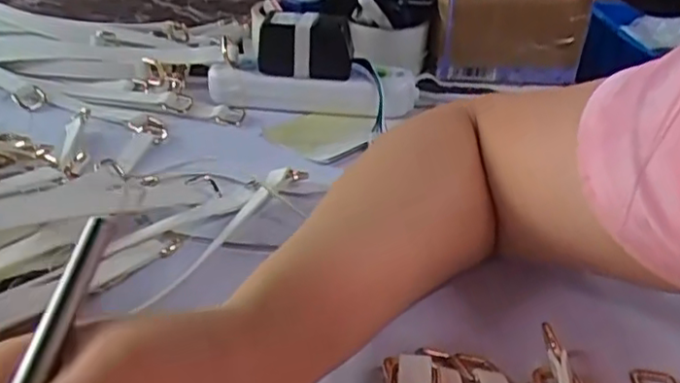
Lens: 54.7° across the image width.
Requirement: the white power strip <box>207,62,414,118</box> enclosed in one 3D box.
[{"bbox_3d":[-0.025,-0.086,0.561,0.175,0.034,0.044,7,32,5],"label":"white power strip"}]

